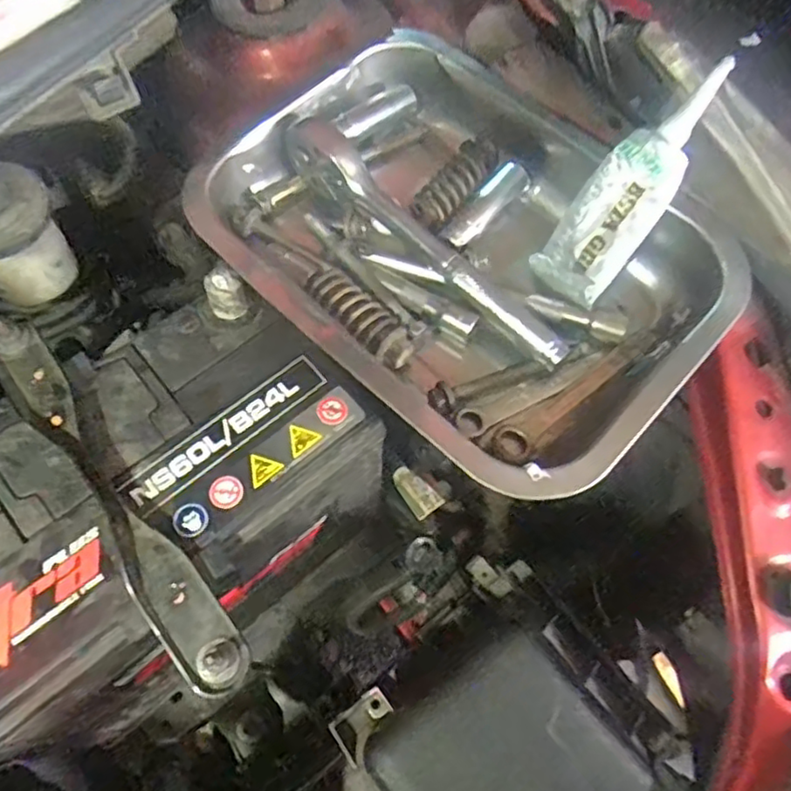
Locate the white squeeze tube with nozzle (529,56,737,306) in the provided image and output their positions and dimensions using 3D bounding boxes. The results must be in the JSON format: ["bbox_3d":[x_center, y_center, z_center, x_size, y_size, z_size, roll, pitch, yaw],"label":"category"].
[{"bbox_3d":[0.119,-0.105,0.323,0.041,0.021,0.123,42,108,18],"label":"white squeeze tube with nozzle"}]

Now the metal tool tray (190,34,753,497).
[{"bbox_3d":[0.035,-0.078,0.333,0.249,0.039,0.186,40,69,18],"label":"metal tool tray"}]

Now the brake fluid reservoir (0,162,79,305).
[{"bbox_3d":[-0.198,-0.082,0.332,0.052,0.058,0.047,-40,70,-19],"label":"brake fluid reservoir"}]

